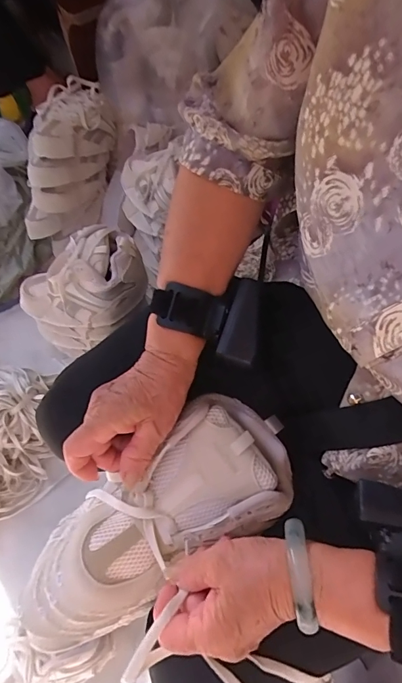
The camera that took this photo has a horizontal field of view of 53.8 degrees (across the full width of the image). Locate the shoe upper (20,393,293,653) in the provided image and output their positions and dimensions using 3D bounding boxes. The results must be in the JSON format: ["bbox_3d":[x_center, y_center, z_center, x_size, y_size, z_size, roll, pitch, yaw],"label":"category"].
[{"bbox_3d":[-0.044,0.158,0.343,0.264,0.078,0.107,-38,73,0],"label":"shoe upper"}]

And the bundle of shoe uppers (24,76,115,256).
[{"bbox_3d":[-0.258,-0.360,0.783,0.120,0.156,0.298,16,70,6],"label":"bundle of shoe uppers"}]

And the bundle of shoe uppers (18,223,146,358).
[{"bbox_3d":[-0.176,-0.069,0.603,0.192,0.161,0.147,-18,70,-7],"label":"bundle of shoe uppers"}]

